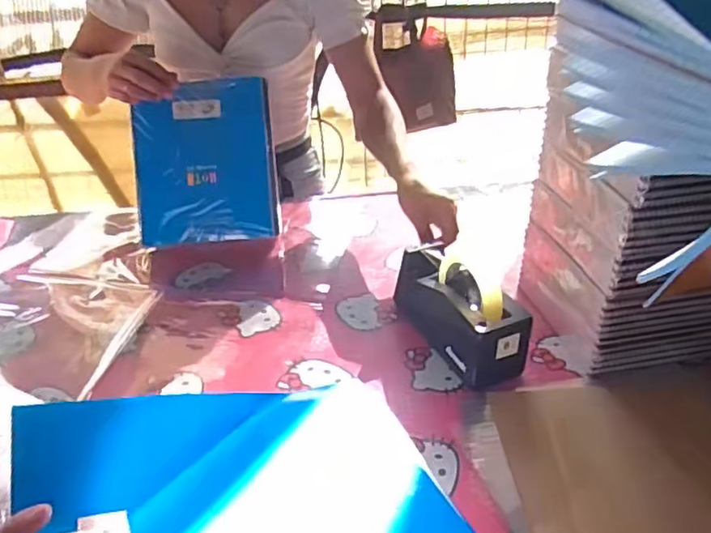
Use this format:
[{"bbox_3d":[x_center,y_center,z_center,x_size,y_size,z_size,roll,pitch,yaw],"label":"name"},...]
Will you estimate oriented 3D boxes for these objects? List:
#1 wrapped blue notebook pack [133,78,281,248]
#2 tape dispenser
[{"bbox_3d":[-0.232,-0.161,0.962,0.211,0.243,0.016,-5,10,-8],"label":"wrapped blue notebook pack"},{"bbox_3d":[0.129,0.054,0.780,0.075,0.110,0.216,-16,36,-23],"label":"tape dispenser"}]

